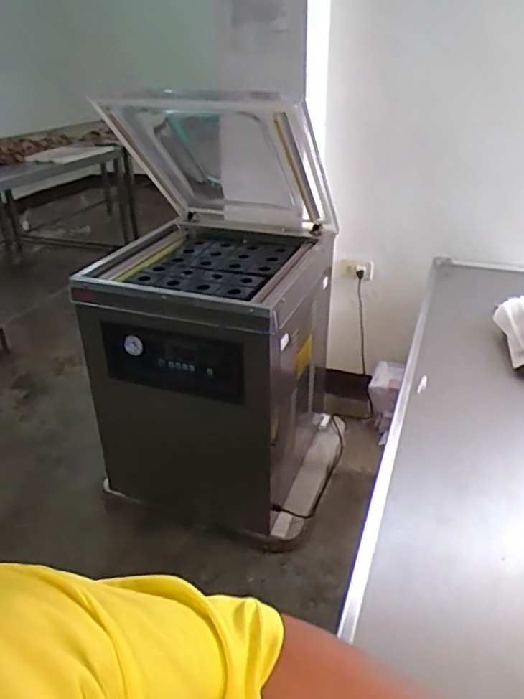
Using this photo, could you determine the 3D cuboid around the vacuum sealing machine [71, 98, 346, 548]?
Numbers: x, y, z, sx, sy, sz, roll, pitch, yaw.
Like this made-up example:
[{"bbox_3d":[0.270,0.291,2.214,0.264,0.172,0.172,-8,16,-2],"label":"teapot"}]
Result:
[{"bbox_3d":[-0.137,-0.148,1.715,0.612,1.163,0.732,7,30,15],"label":"vacuum sealing machine"}]

